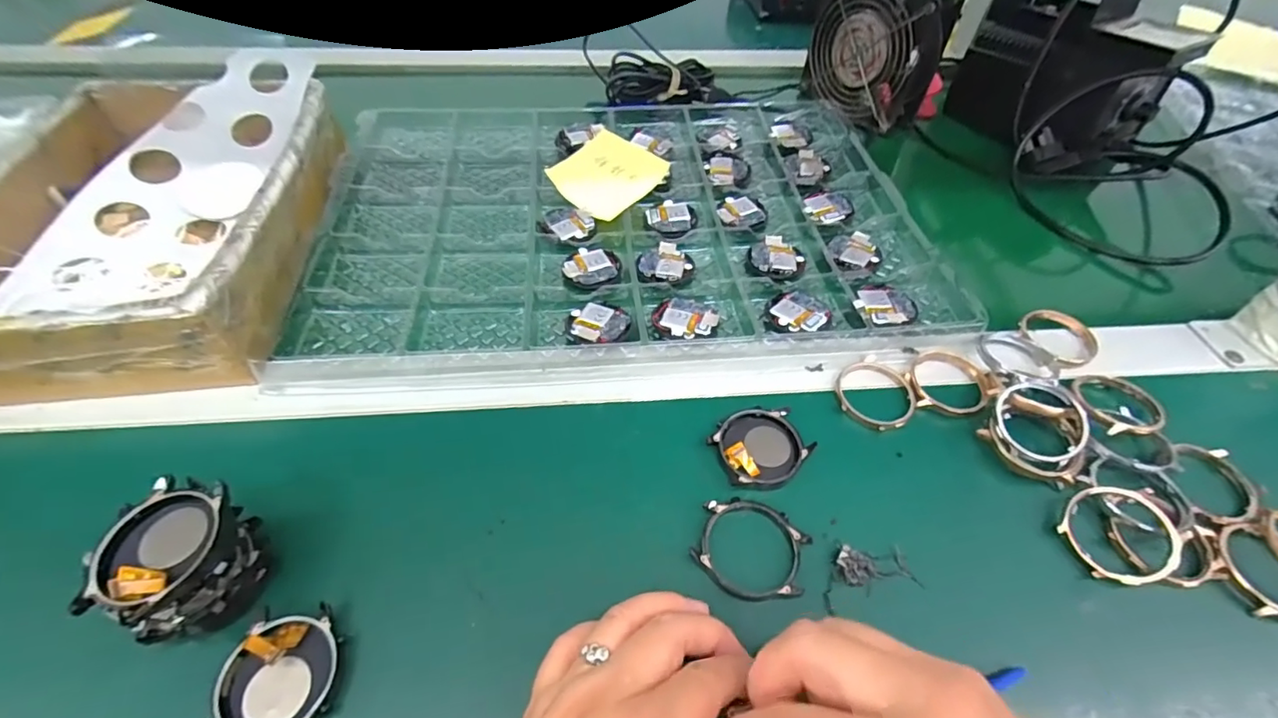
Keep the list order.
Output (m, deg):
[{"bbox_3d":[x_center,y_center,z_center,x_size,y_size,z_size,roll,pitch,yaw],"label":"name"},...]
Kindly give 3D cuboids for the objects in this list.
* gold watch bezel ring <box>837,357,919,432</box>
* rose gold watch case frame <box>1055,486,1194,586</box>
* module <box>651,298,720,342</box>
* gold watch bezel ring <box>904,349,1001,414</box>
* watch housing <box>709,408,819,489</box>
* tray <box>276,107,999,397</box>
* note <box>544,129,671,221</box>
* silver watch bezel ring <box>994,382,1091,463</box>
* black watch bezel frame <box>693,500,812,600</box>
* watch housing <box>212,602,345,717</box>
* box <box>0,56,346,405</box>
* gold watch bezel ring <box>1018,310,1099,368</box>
[{"bbox_3d":[0.141,0.021,0.321,0.048,0.007,0.045,2,51,-2],"label":"gold watch bezel ring"},{"bbox_3d":[0.237,0.087,0.266,0.048,0.007,0.047,-38,59,-8],"label":"rose gold watch case frame"},{"bbox_3d":[0.030,-0.027,0.354,0.043,0.008,0.037,-4,51,-7],"label":"module"},{"bbox_3d":[0.189,0.011,0.325,0.051,0.012,0.043,-10,56,-8],"label":"gold watch bezel ring"},{"bbox_3d":[0.067,0.047,0.293,0.048,0.012,0.044,-18,54,-17],"label":"watch housing"},{"bbox_3d":[-0.017,-0.124,0.426,0.432,0.028,0.309,-4,51,-7],"label":"tray"},{"bbox_3d":[-0.026,-0.149,0.440,0.075,0.025,0.072,36,58,23],"label":"note"},{"bbox_3d":[0.221,0.034,0.296,0.046,0.006,0.044,-2,66,5],"label":"silver watch bezel ring"},{"bbox_3d":[0.053,0.092,0.260,0.053,0.006,0.047,16,52,10],"label":"black watch bezel frame"},{"bbox_3d":[-0.147,0.130,0.219,0.043,0.012,0.049,-1,51,-4],"label":"watch housing"},{"bbox_3d":[-0.326,-0.105,0.363,0.187,0.058,0.278,-4,51,-7],"label":"box"},{"bbox_3d":[0.270,-0.014,0.350,0.045,0.008,0.045,2,51,-2],"label":"gold watch bezel ring"}]

